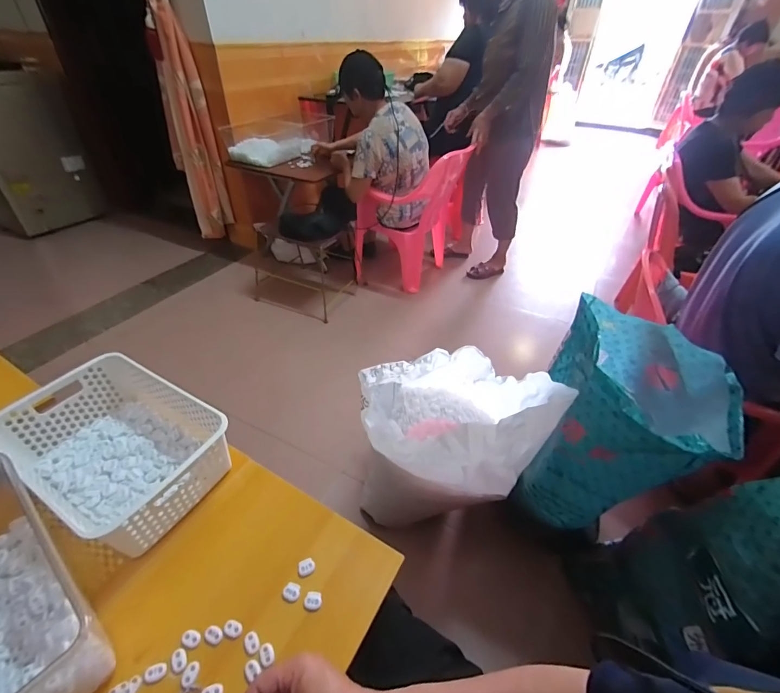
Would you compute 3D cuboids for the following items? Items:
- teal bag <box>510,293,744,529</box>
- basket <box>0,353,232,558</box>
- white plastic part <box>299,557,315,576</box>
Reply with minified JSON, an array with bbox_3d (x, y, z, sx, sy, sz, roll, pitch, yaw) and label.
[{"bbox_3d":[0.478,0.170,0.791,0.290,0.376,0.302,17,42,16],"label":"teal bag"},{"bbox_3d":[-0.409,0.153,0.588,0.302,0.118,0.213,23,44,21],"label":"basket"},{"bbox_3d":[-0.114,0.300,0.515,0.021,0.004,0.020,-10,42,-16],"label":"white plastic part"}]

